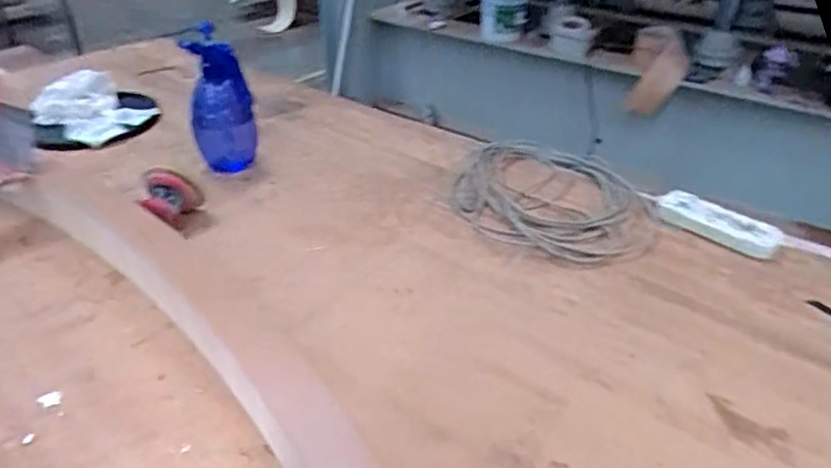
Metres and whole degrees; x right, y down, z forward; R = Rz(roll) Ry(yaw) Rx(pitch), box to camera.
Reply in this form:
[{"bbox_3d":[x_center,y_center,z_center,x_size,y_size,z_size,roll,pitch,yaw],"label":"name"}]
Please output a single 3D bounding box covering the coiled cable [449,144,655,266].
[{"bbox_3d":[0.263,-0.082,1.151,0.365,0.037,0.423,4,35,5],"label":"coiled cable"}]

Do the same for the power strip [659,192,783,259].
[{"bbox_3d":[0.537,-0.020,1.037,0.198,0.044,0.065,21,40,28],"label":"power strip"}]

